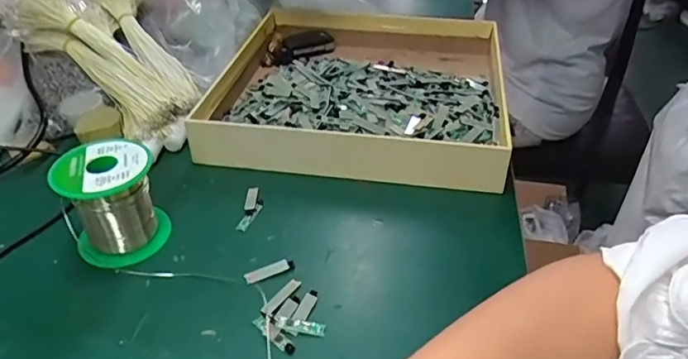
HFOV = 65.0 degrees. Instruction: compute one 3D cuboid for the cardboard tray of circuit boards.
[{"bbox_3d":[0.022,-0.102,0.583,0.281,0.072,0.280,7,37,8],"label":"cardboard tray of circuit boards"}]

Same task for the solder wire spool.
[{"bbox_3d":[-0.174,0.017,0.410,0.064,0.073,0.064,0,37,0],"label":"solder wire spool"}]

